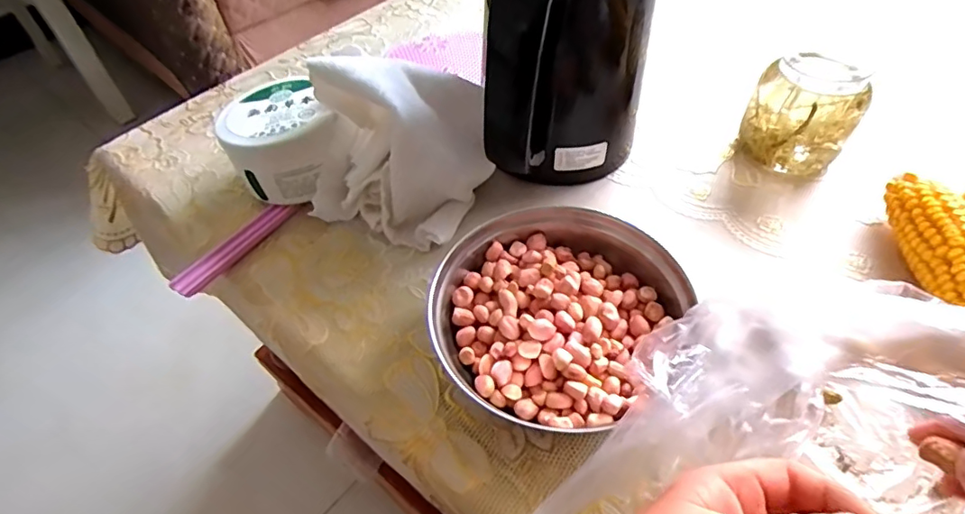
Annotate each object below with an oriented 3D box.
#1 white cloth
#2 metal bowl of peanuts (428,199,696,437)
[{"bbox_3d":[-0.060,-0.074,0.368,0.109,0.107,0.075,17,53,15],"label":"white cloth"},{"bbox_3d":[0.042,0.031,0.316,0.124,0.050,0.133,-1,51,1],"label":"metal bowl of peanuts"}]

